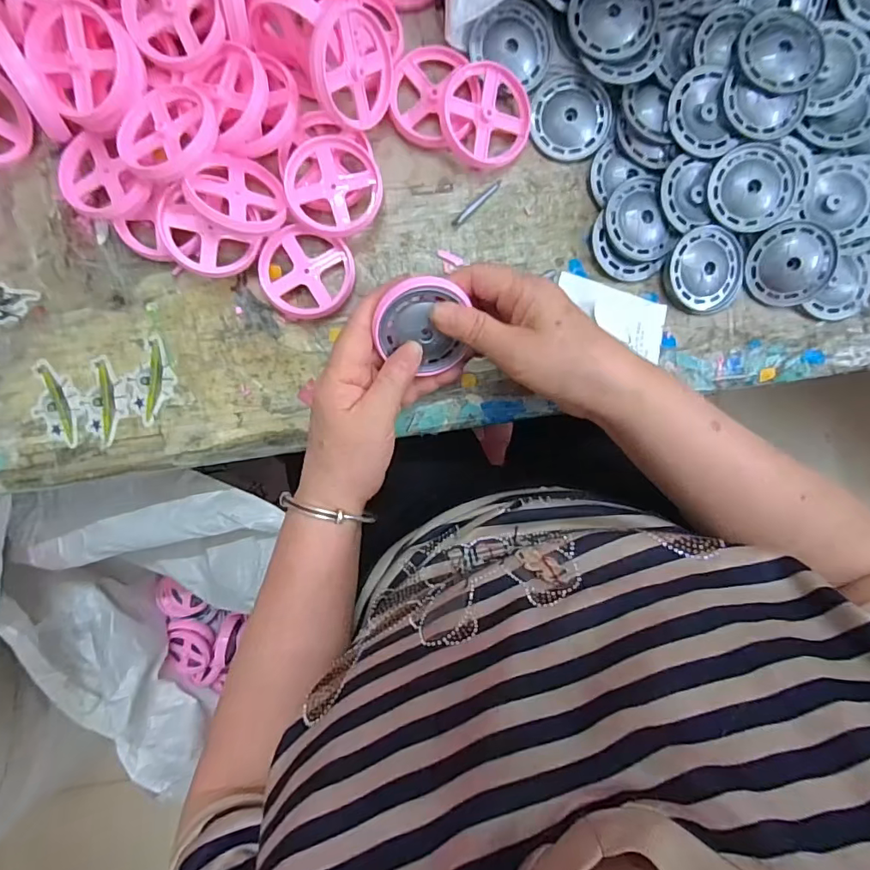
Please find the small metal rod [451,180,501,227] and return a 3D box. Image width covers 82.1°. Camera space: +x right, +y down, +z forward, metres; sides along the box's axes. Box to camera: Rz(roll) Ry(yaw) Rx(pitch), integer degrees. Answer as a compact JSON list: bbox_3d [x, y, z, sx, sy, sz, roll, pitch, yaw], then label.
[{"bbox_3d":[0.030,-0.167,0.361,0.046,0.005,0.006,-43,93,0],"label":"small metal rod"}]

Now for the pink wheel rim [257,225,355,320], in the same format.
[{"bbox_3d":[-0.091,-0.113,0.351,0.065,0.008,0.061,0,100,-2],"label":"pink wheel rim"}]

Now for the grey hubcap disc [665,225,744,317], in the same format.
[{"bbox_3d":[0.194,-0.117,0.355,0.057,0.005,0.057,0,92,-2],"label":"grey hubcap disc"}]

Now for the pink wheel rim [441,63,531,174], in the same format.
[{"bbox_3d":[0.035,-0.220,0.343,0.062,0.017,0.062,0,92,-2],"label":"pink wheel rim"}]

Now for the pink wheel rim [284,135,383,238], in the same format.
[{"bbox_3d":[-0.069,-0.169,0.340,0.063,0.013,0.063,-3,92,-2],"label":"pink wheel rim"}]

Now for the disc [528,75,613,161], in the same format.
[{"bbox_3d":[0.096,-0.225,0.354,0.054,0.006,0.054,0,92,-2],"label":"disc"}]

